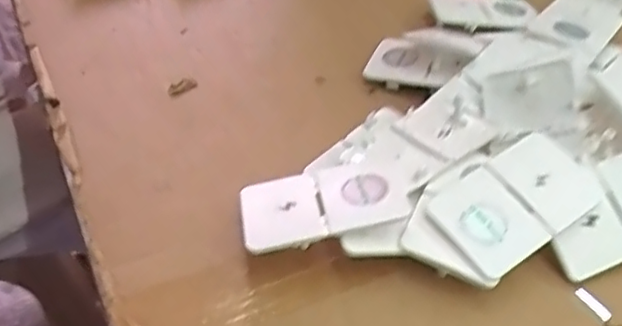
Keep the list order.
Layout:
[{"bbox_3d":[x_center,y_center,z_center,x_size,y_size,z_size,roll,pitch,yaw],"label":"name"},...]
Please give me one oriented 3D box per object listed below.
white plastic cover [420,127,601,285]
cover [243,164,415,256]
[{"bbox_3d":[0.108,0.020,0.339,0.087,0.008,0.053,-32,63,-20],"label":"white plastic cover"},{"bbox_3d":[0.005,0.020,0.342,0.086,0.008,0.050,-13,39,-7],"label":"cover"}]

